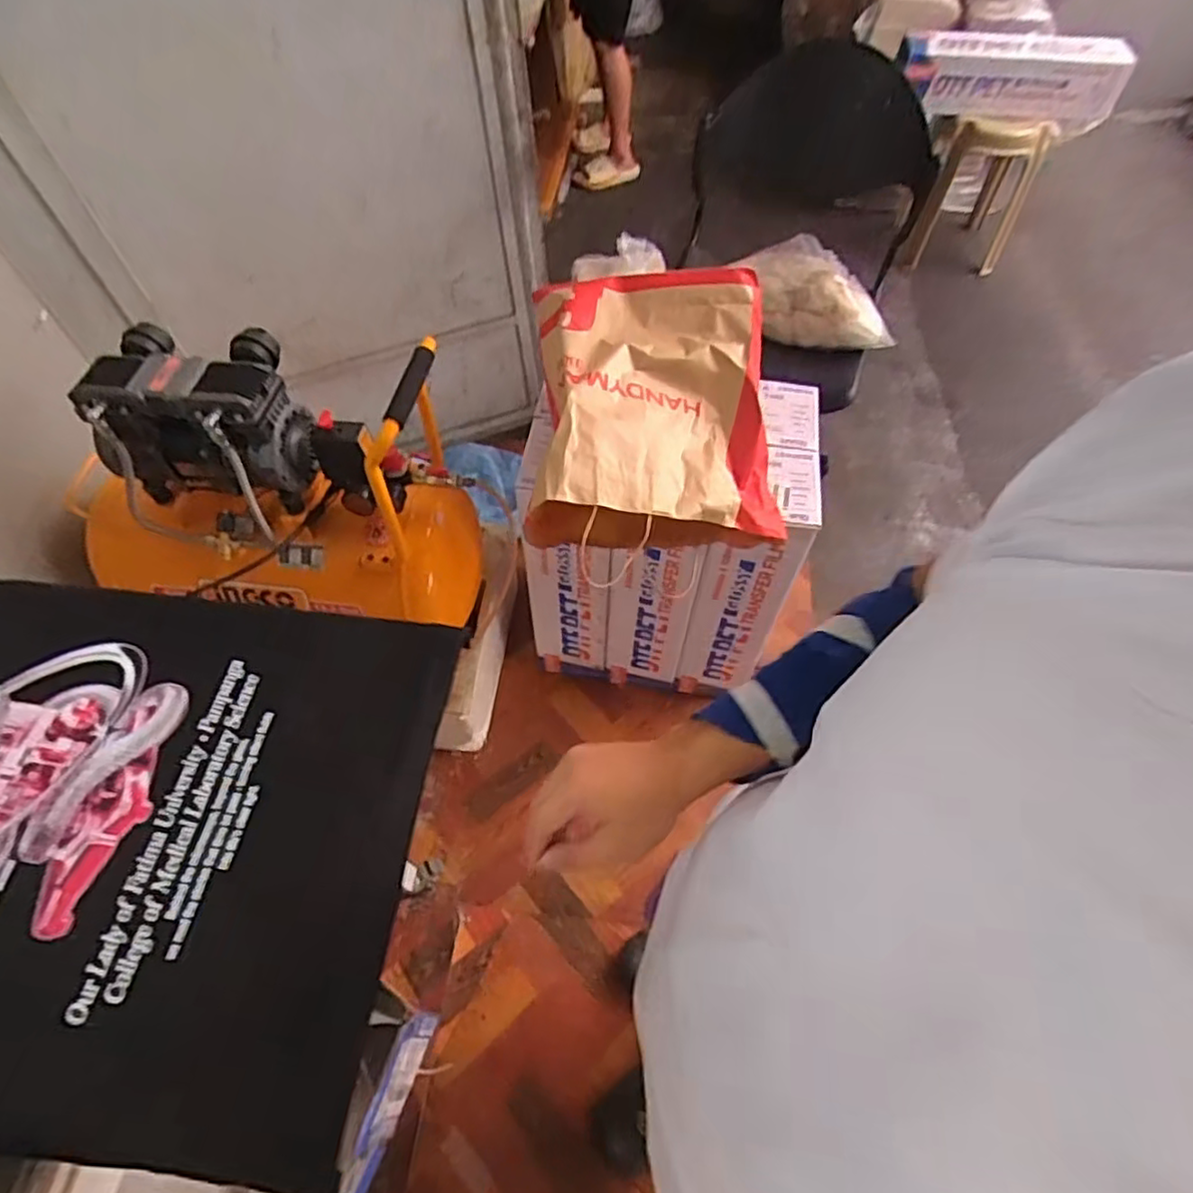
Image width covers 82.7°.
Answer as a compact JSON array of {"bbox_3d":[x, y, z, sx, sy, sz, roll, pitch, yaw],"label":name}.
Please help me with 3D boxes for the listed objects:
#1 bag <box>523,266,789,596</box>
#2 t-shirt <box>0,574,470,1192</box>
[{"bbox_3d":[0.085,-0.247,0.933,0.338,0.188,0.358,1,58,3],"label":"bag"},{"bbox_3d":[-0.444,0.178,0.539,0.586,0.050,0.412,7,58,5],"label":"t-shirt"}]

